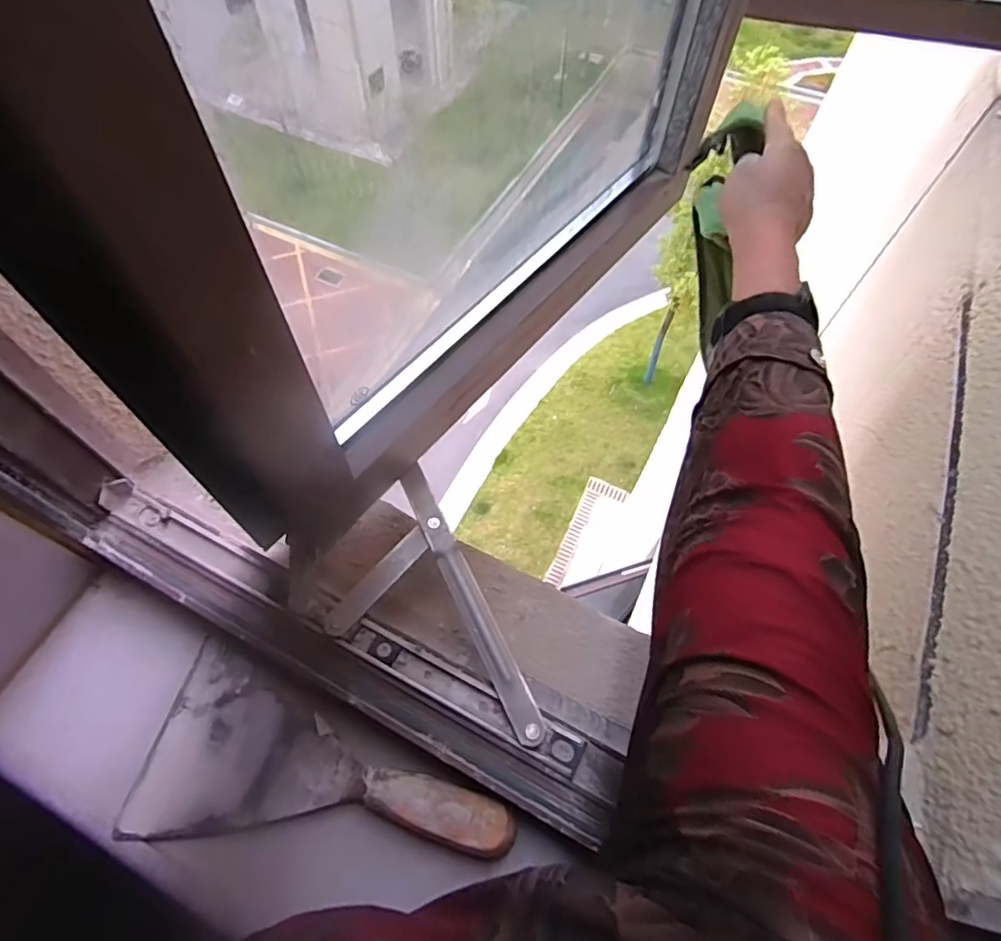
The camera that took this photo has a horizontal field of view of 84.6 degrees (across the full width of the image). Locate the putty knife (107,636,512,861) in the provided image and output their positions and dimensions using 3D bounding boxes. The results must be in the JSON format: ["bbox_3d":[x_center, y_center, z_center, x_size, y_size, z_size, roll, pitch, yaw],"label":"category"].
[{"bbox_3d":[-0.101,0.175,0.310,0.211,0.024,0.099,14,61,8],"label":"putty knife"}]

